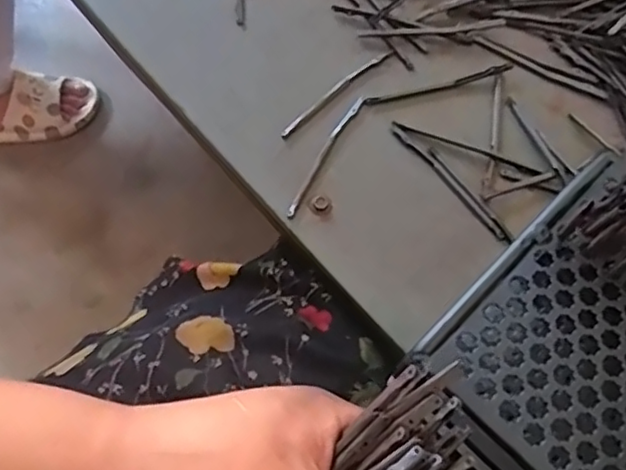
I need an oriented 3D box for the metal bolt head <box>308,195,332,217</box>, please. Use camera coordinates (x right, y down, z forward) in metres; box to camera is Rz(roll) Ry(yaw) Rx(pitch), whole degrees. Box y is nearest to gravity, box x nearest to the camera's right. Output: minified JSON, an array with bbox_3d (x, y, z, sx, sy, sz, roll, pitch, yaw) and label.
[{"bbox_3d":[0.005,-0.018,0.380,0.013,0.005,0.013,0,66,-1],"label":"metal bolt head"}]

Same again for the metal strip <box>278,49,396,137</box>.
[{"bbox_3d":[0.015,-0.095,0.416,0.096,0.004,0.007,-40,72,-17],"label":"metal strip"}]

